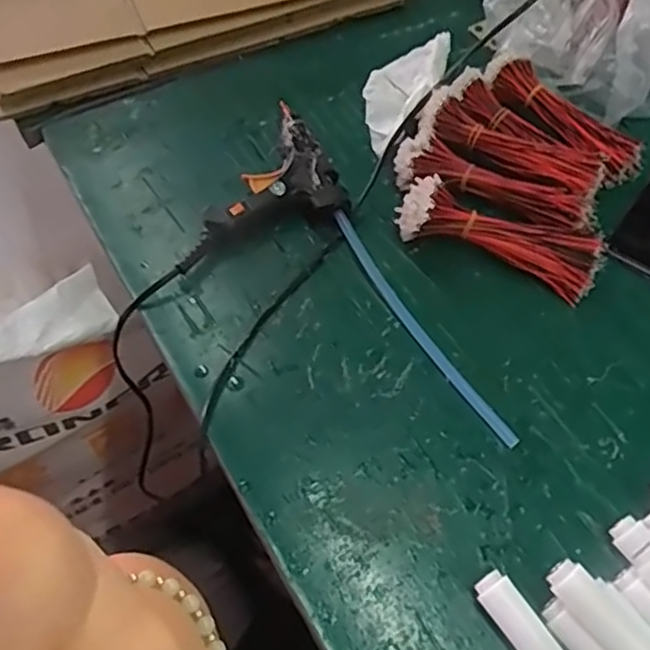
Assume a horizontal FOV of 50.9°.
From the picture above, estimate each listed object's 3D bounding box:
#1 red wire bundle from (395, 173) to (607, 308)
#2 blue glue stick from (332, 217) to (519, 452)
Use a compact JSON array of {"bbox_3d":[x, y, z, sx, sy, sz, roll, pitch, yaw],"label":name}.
[{"bbox_3d":[0.124,-0.061,0.485,0.145,0.034,0.048,20,59,0],"label":"red wire bundle"},{"bbox_3d":[0.062,-0.002,0.466,0.014,0.024,0.209,-28,60,-16],"label":"blue glue stick"}]

